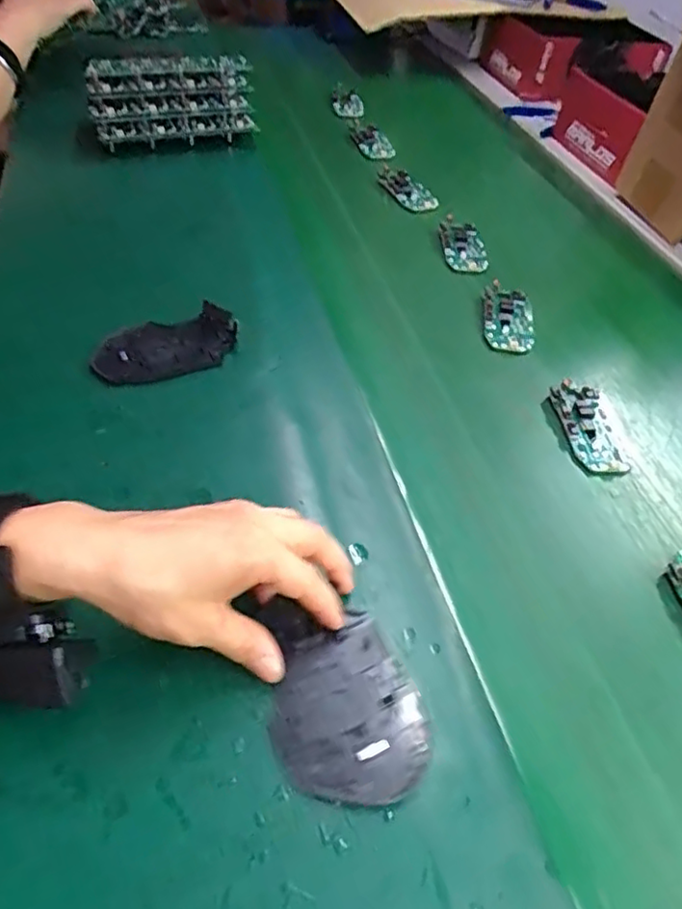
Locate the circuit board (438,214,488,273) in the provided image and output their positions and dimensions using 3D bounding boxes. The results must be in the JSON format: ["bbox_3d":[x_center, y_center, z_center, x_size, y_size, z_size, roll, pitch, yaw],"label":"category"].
[{"bbox_3d":[0.128,-0.220,0.664,0.045,0.017,0.089,0,46,-7],"label":"circuit board"}]

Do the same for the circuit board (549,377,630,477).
[{"bbox_3d":[0.195,-0.021,0.493,0.046,0.014,0.088,-4,48,-8],"label":"circuit board"}]

